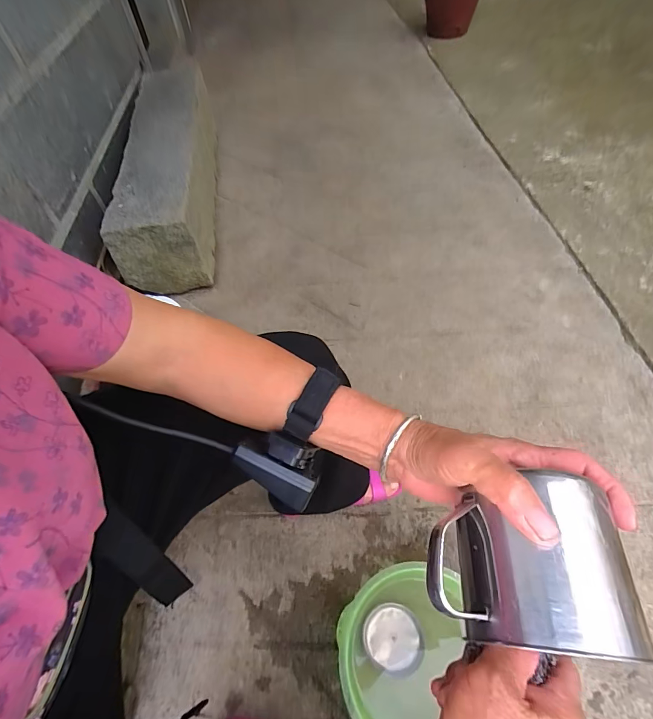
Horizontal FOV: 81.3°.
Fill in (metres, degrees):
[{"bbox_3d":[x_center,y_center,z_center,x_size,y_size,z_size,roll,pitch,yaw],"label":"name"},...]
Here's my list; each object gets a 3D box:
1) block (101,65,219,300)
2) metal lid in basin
[{"bbox_3d":[-0.489,-0.583,1.219,0.205,0.266,0.826,-9,57,-1],"label":"block"},{"bbox_3d":[0.107,0.444,0.607,0.093,0.019,0.090,-2,57,3],"label":"metal lid in basin"}]

